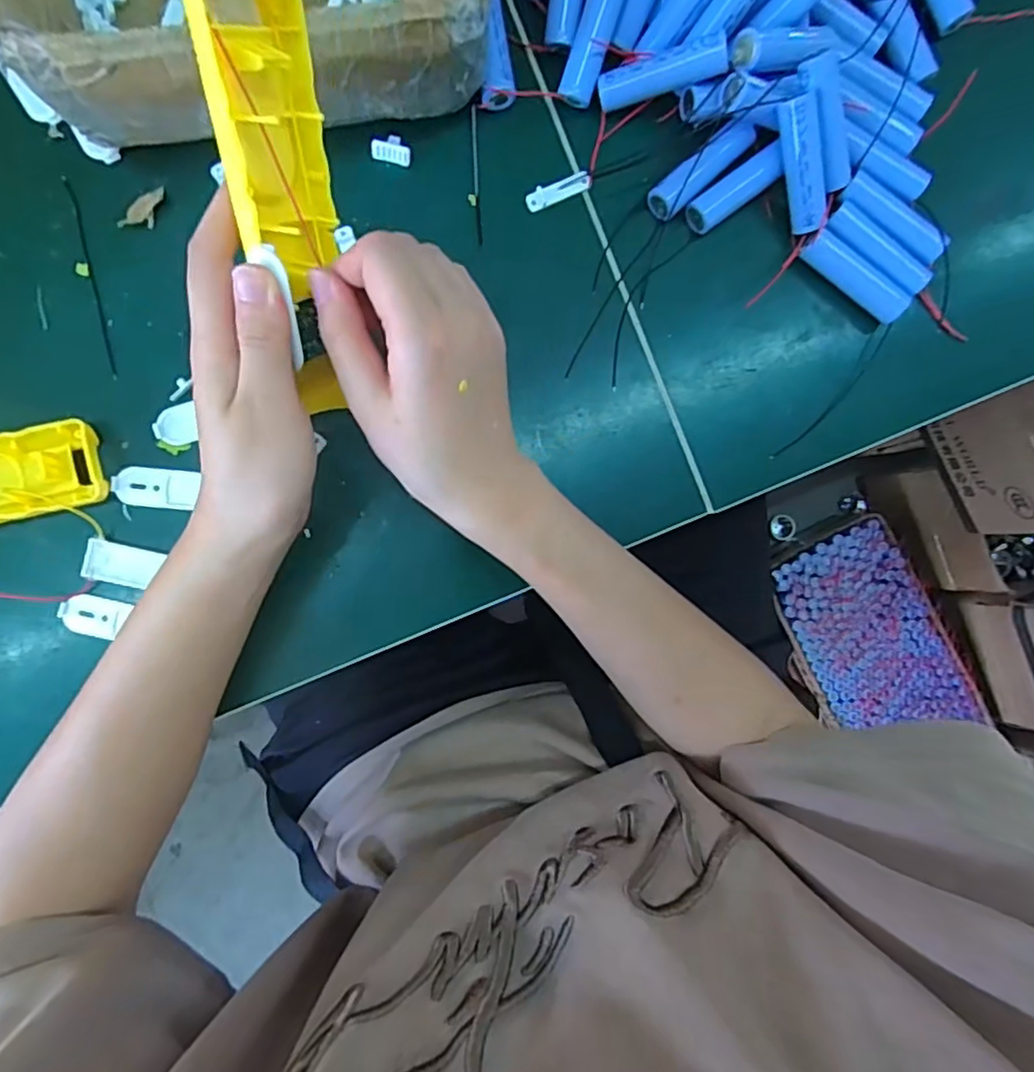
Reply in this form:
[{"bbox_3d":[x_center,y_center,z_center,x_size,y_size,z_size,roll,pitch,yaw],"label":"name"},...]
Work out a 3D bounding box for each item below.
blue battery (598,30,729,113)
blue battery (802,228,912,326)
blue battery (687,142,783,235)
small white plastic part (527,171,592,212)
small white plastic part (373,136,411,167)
[{"bbox_3d":[0.076,-0.243,0.327,0.066,0.018,0.018,-3,97,24],"label":"blue battery"},{"bbox_3d":[0.189,-0.145,0.347,0.064,0.018,0.018,38,87,-3],"label":"blue battery"},{"bbox_3d":[0.120,-0.189,0.340,0.055,0.016,0.017,-37,92,-4],"label":"blue battery"},{"bbox_3d":[0.023,-0.189,0.339,0.038,0.004,0.010,-25,91,-4],"label":"small white plastic part"},{"bbox_3d":[-0.067,-0.206,0.330,0.020,0.007,0.014,8,89,-4],"label":"small white plastic part"}]

